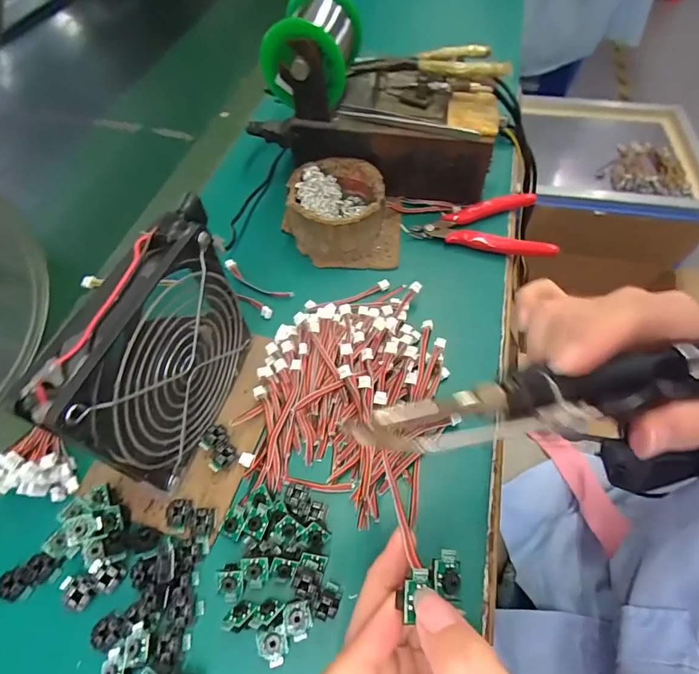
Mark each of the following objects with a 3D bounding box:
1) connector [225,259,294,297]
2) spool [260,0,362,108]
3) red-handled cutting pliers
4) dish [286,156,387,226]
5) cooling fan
[{"bbox_3d":[-0.079,-0.047,0.351,0.073,0.004,0.013,30,63,18],"label":"connector"},{"bbox_3d":[-0.030,-0.246,0.349,0.067,0.059,0.088,9,58,6],"label":"spool"},{"bbox_3d":[0.118,-0.098,0.372,0.117,0.014,0.076,-3,58,-2],"label":"red-handled cutting pliers"},{"bbox_3d":[-0.011,-0.118,0.371,0.081,0.041,0.081,0,58,0],"label":"dish"},{"bbox_3d":[-0.102,0.013,0.240,0.028,0.124,0.124,14,59,9],"label":"cooling fan"}]

